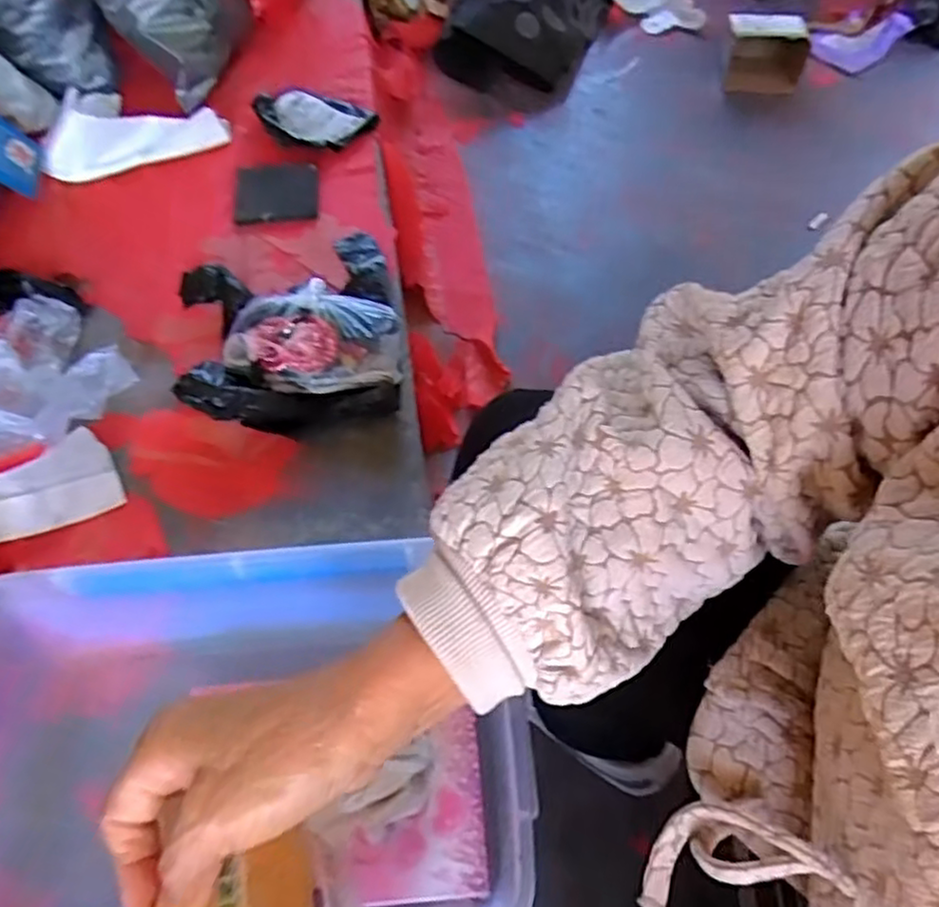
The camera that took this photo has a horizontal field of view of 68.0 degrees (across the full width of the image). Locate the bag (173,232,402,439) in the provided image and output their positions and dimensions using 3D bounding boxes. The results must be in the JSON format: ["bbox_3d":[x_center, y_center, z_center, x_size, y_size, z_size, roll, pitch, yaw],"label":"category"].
[{"bbox_3d":[-0.183,-0.143,0.715,0.207,0.060,0.265,-14,57,-8],"label":"bag"}]

